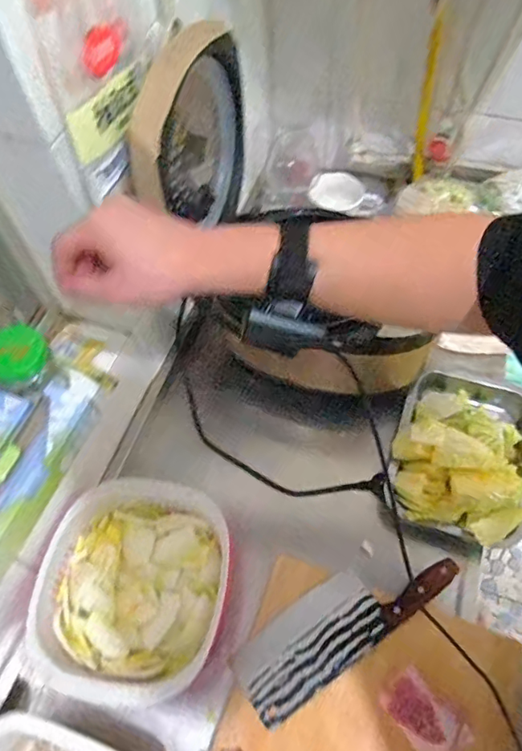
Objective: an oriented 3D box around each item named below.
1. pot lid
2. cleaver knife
[{"bbox_3d":[-0.088,-0.287,0.654,0.045,0.220,0.237,16,60,12],"label":"pot lid"},{"bbox_3d":[0.105,0.314,0.676,0.296,0.030,0.095,-34,57,-10],"label":"cleaver knife"}]

